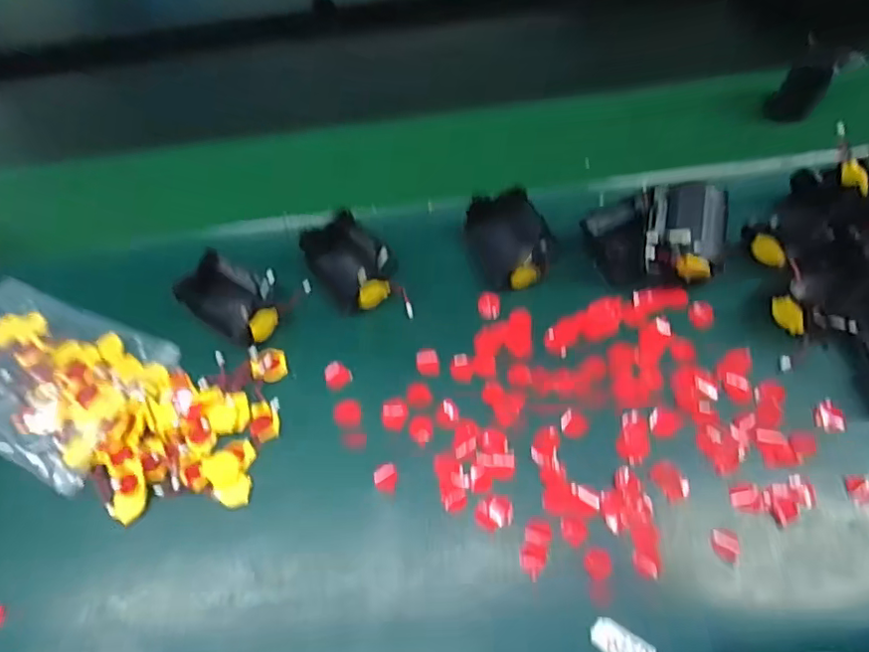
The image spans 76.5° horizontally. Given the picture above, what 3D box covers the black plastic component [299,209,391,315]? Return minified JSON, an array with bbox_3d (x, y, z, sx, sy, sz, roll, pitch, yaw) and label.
[{"bbox_3d":[-0.066,-0.048,0.424,0.050,0.035,0.074,-37,63,-15],"label":"black plastic component"}]

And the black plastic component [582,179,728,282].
[{"bbox_3d":[0.162,-0.069,0.408,0.094,0.049,0.070,15,62,14],"label":"black plastic component"}]

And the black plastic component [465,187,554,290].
[{"bbox_3d":[0.057,-0.067,0.426,0.059,0.029,0.076,-10,59,0],"label":"black plastic component"}]

